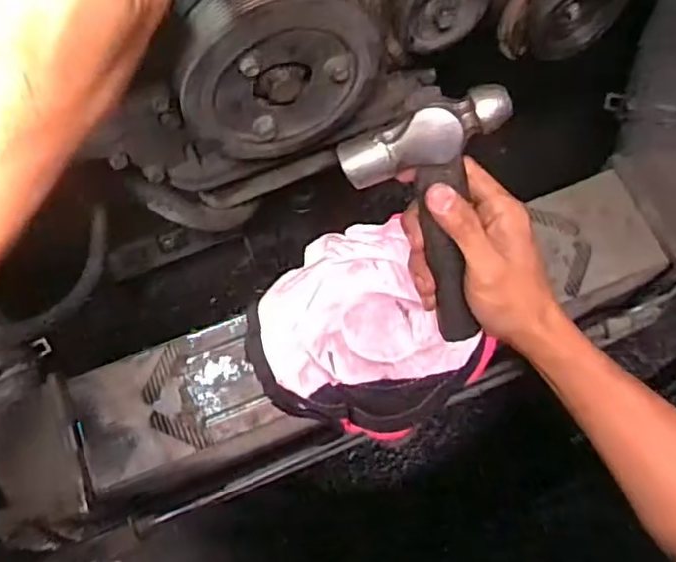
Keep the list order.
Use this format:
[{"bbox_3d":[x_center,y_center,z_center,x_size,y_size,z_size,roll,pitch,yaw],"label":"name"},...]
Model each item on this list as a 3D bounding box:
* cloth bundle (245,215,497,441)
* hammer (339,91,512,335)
[{"bbox_3d":[0.015,0.041,0.500,0.154,0.033,0.160,0,72,0],"label":"cloth bundle"},{"bbox_3d":[0.062,-0.036,0.433,0.102,0.023,0.169,-9,115,-3],"label":"hammer"}]

